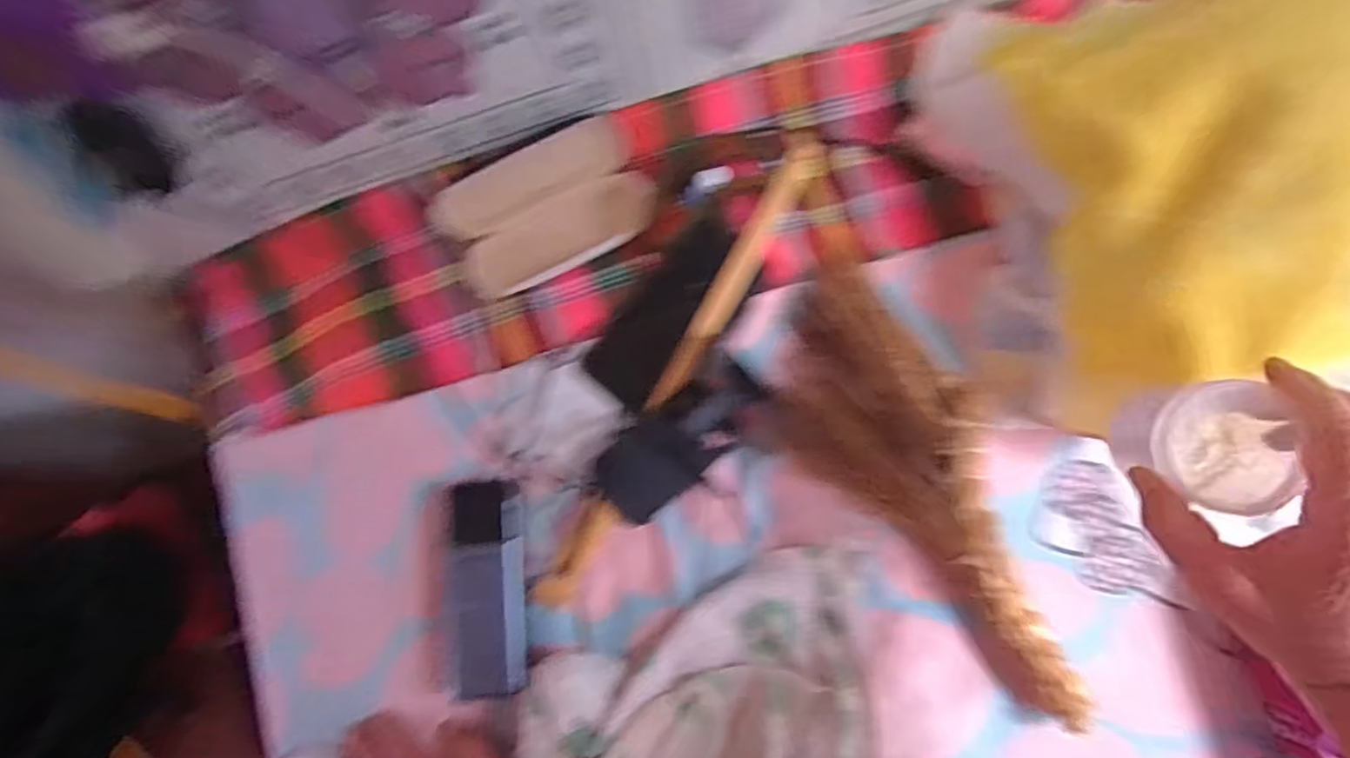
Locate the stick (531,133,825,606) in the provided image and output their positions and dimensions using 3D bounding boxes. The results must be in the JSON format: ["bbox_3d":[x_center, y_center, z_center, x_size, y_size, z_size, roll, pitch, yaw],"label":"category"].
[{"bbox_3d":[0.008,-0.014,0.499,0.027,0.015,0.430,29,87,9],"label":"stick"}]

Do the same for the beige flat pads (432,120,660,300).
[{"bbox_3d":[-0.106,-0.140,0.512,0.160,0.023,0.098,-25,103,2],"label":"beige flat pads"}]

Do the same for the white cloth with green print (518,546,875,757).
[{"bbox_3d":[0.032,0.256,0.443,0.283,0.053,0.192,-26,81,2],"label":"white cloth with green print"}]

